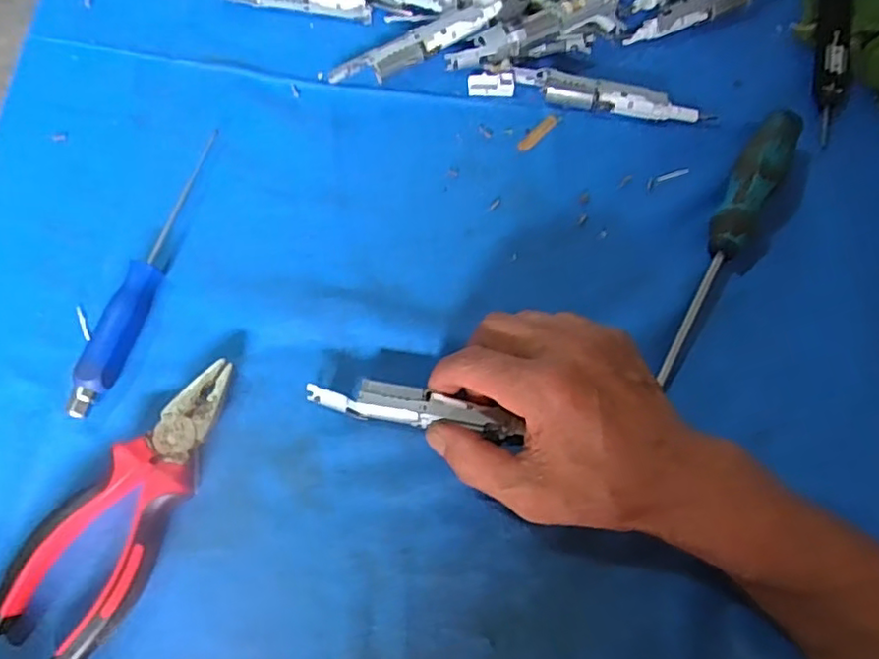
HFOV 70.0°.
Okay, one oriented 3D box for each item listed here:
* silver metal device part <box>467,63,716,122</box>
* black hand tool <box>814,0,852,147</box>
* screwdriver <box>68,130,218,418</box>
[{"bbox_3d":[0.103,-0.162,0.428,0.162,0.016,0.027,12,70,2],"label":"silver metal device part"},{"bbox_3d":[0.280,-0.205,0.444,0.022,0.019,0.161,13,70,3],"label":"black hand tool"},{"bbox_3d":[-0.165,-0.039,0.365,0.021,0.017,0.186,17,70,4],"label":"screwdriver"}]

